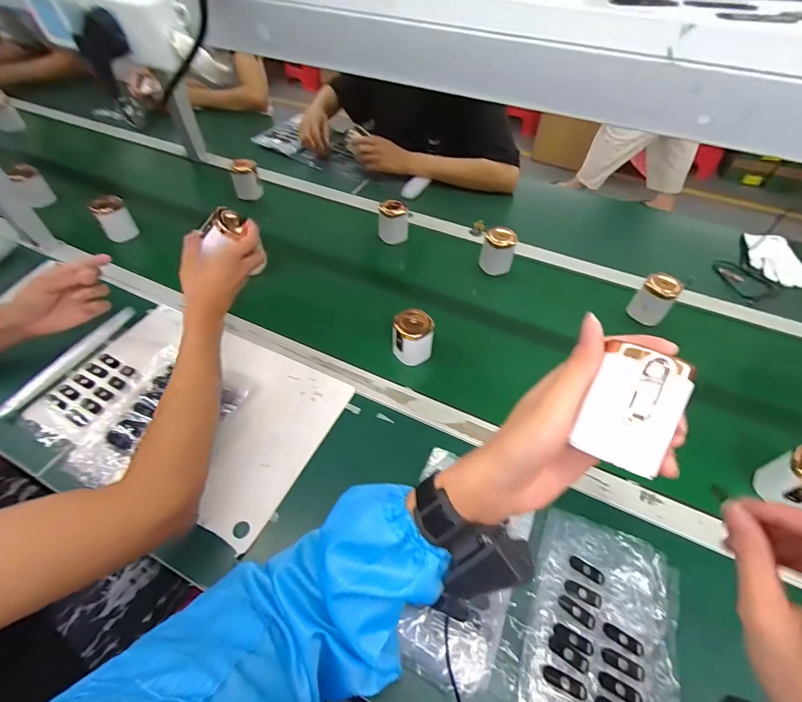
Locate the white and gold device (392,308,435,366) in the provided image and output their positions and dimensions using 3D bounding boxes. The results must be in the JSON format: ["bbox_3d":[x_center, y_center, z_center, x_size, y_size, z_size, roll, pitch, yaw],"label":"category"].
[{"bbox_3d":[0.019,-0.024,0.622,0.062,0.072,0.061,0,51,-1],"label":"white and gold device"}]

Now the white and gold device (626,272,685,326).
[{"bbox_3d":[0.442,-0.088,0.689,0.060,0.085,0.053,36,59,25],"label":"white and gold device"}]

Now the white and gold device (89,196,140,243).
[{"bbox_3d":[-0.586,-0.267,0.806,0.056,0.083,0.050,-26,56,-20],"label":"white and gold device"}]

